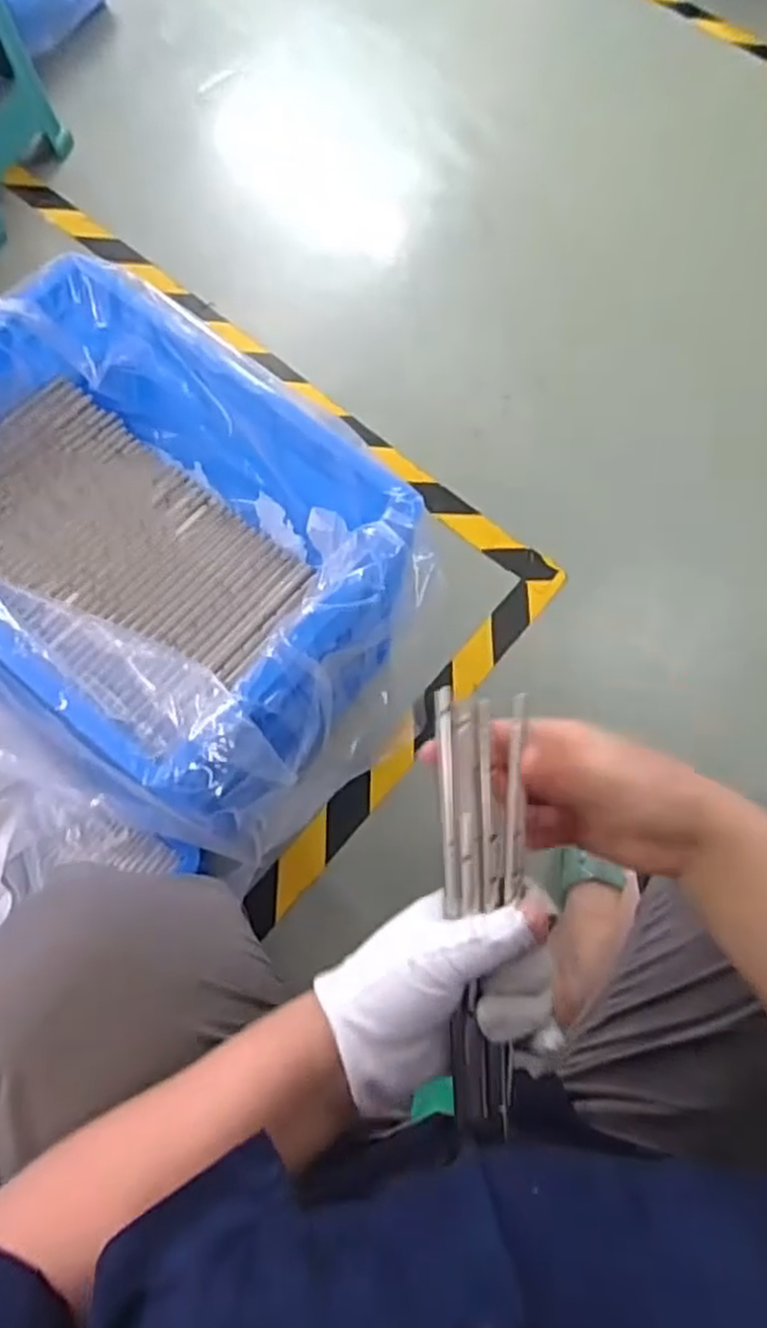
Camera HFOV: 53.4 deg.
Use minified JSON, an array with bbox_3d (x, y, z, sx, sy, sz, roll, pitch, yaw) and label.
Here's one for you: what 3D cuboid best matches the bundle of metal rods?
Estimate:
[{"bbox_3d":[0.048,0.112,0.354,0.038,0.014,0.193,-1,83,-3],"label":"bundle of metal rods"}]

